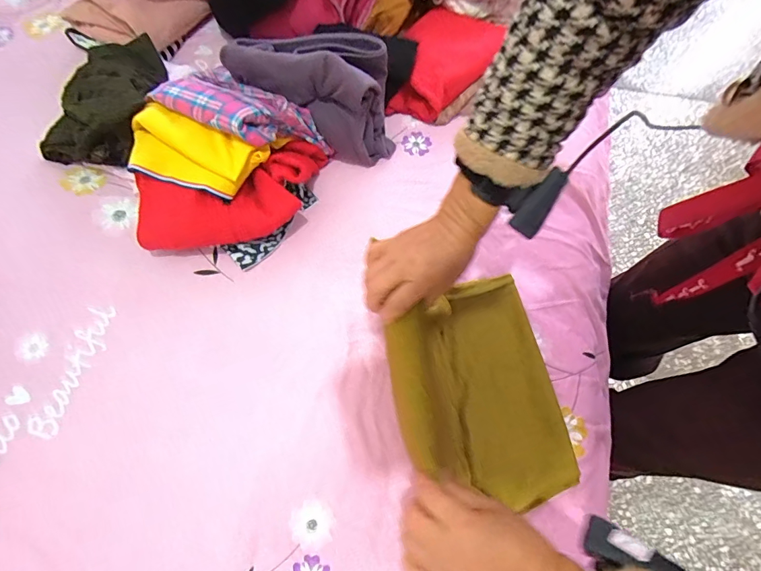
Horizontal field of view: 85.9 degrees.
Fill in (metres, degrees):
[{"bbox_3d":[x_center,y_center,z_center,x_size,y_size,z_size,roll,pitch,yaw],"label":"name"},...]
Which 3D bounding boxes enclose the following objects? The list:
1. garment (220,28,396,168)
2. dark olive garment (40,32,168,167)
[{"bbox_3d":[-0.087,-0.283,0.606,0.233,0.141,0.109,16,71,2],"label":"garment"},{"bbox_3d":[-0.403,-0.282,0.621,0.170,0.116,0.208,15,71,1],"label":"dark olive garment"}]

